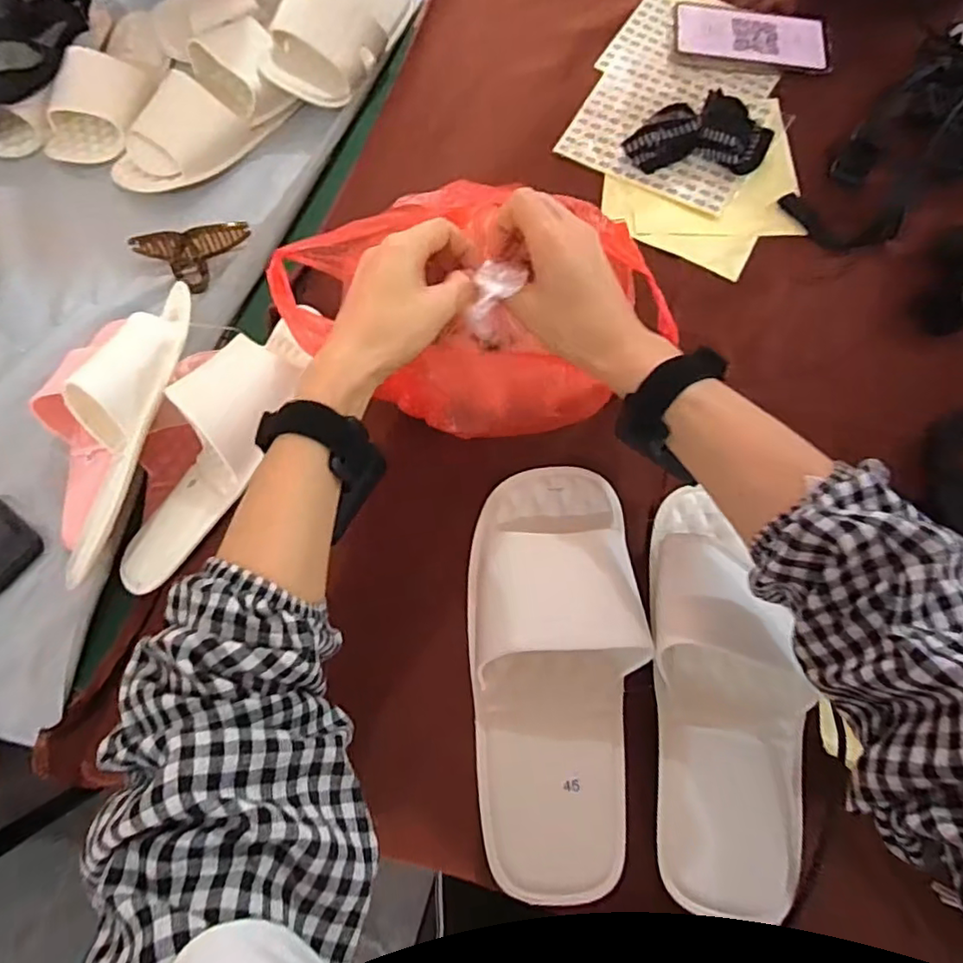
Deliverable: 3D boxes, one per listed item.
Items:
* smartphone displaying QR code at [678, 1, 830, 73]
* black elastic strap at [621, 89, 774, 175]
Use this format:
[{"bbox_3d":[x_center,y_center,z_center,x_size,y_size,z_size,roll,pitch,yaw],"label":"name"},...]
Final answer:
[{"bbox_3d":[0.280,-0.463,0.625,0.160,0.015,0.064,10,71,4],"label":"smartphone displaying QR code"},{"bbox_3d":[0.207,-0.331,0.572,0.134,0.030,0.068,4,70,1],"label":"black elastic strap"}]

